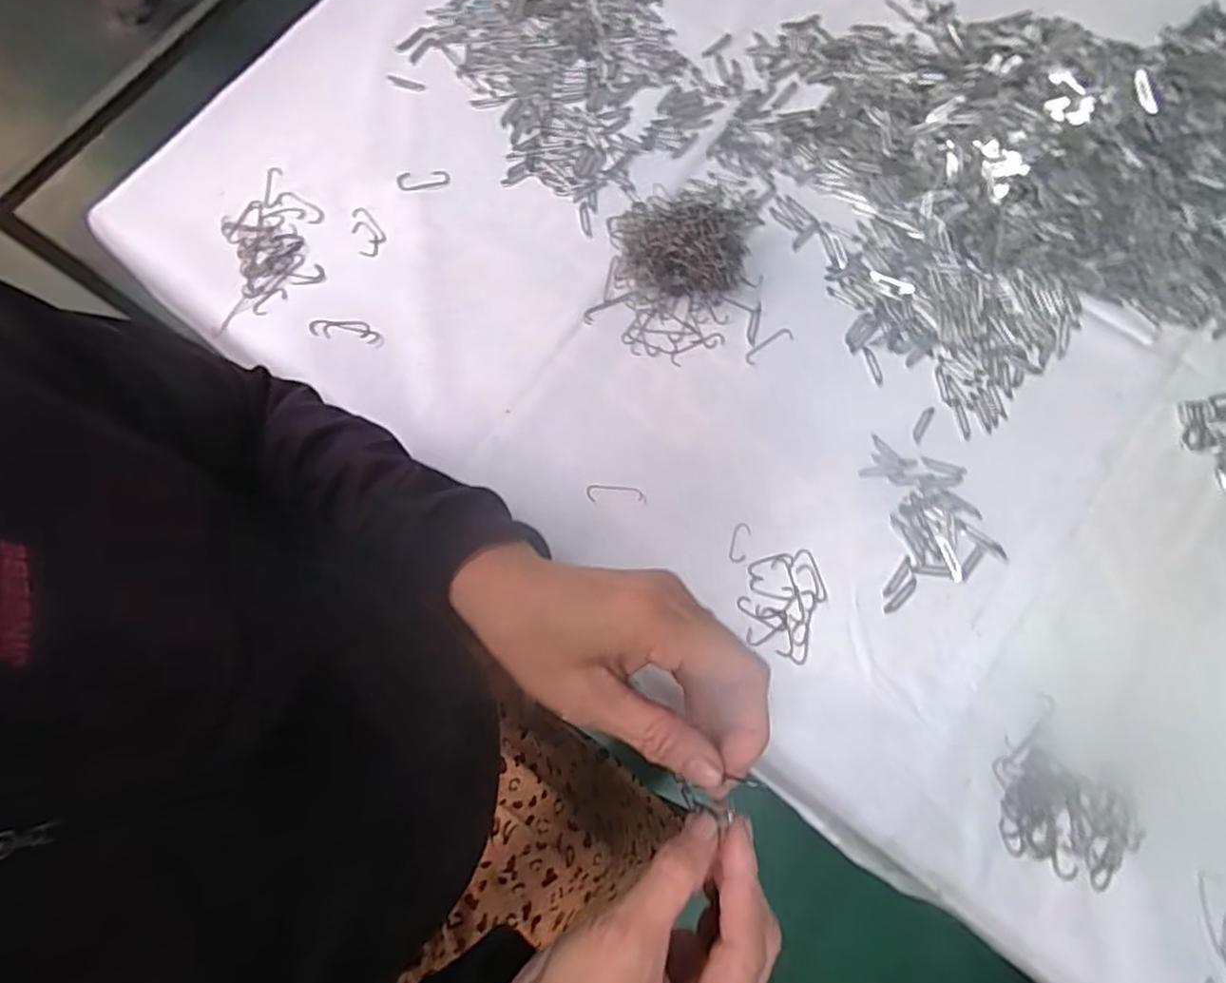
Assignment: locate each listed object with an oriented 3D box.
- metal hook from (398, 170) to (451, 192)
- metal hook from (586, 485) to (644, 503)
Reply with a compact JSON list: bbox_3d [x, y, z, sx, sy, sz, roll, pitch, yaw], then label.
[{"bbox_3d":[-0.159,-0.261,0.538,0.044,0.005,0.018,-8,76,-1],"label":"metal hook"},{"bbox_3d":[0.001,0.002,0.475,0.042,0.004,0.012,1,76,1],"label":"metal hook"}]

